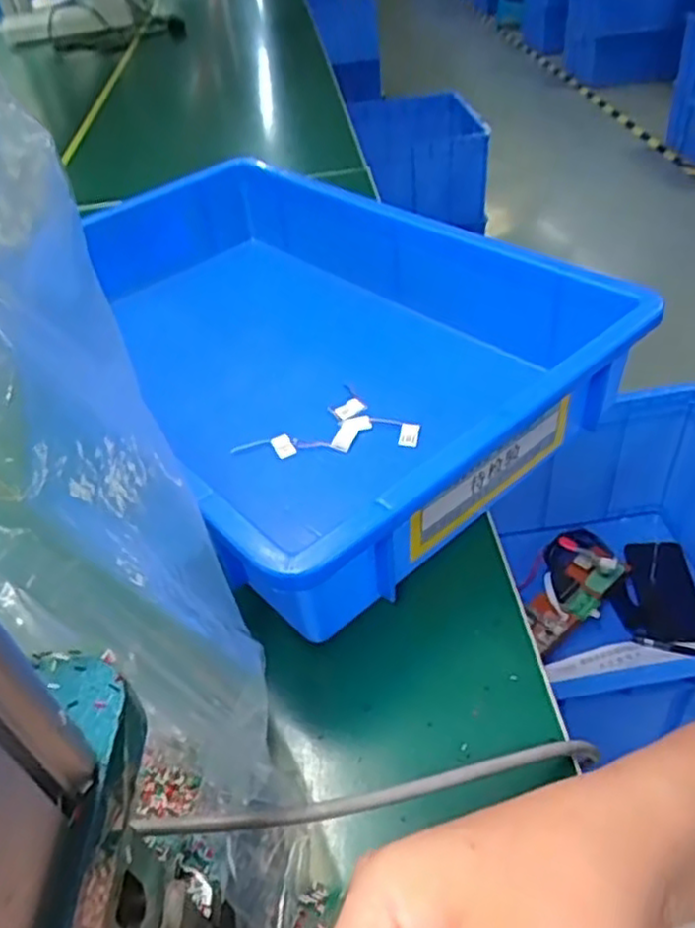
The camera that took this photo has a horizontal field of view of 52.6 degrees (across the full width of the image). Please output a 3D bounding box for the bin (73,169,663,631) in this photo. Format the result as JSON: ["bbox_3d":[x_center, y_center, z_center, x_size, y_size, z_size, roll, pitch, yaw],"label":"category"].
[{"bbox_3d":[-0.043,-0.087,0.490,0.274,0.088,0.401,-33,48,-26],"label":"bin"}]

